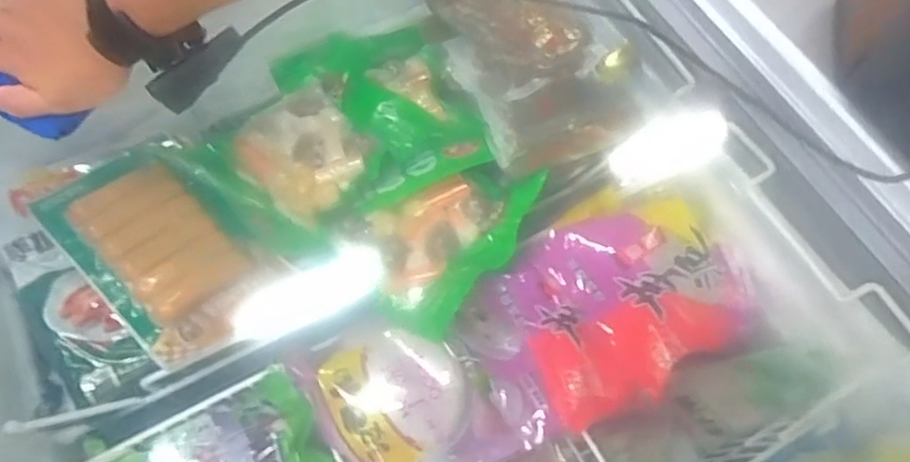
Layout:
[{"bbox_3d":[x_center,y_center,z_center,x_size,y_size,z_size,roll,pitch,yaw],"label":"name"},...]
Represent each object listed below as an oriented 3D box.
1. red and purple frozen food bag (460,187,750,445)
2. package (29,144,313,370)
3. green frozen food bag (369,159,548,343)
[{"bbox_3d":[0.136,0.059,0.577,0.254,0.066,0.178,-28,69,-14],"label":"red and purple frozen food bag"},{"bbox_3d":[-0.266,0.018,0.603,0.148,0.044,0.229,-40,73,-18],"label":"package"},{"bbox_3d":[-0.007,-0.001,0.587,0.124,0.041,0.182,38,69,14],"label":"green frozen food bag"}]

